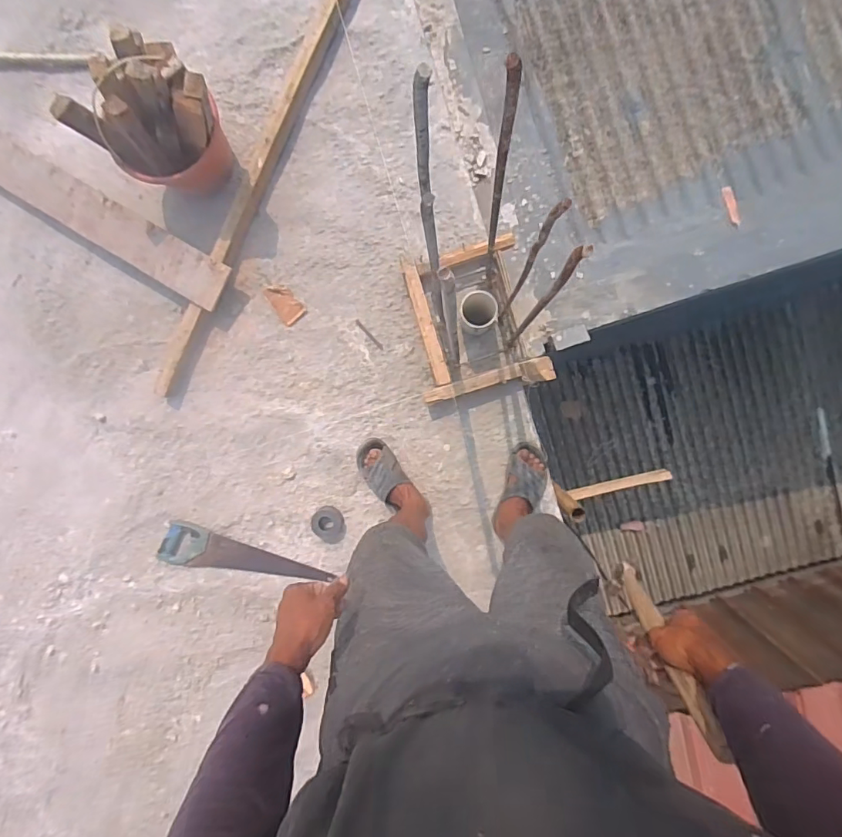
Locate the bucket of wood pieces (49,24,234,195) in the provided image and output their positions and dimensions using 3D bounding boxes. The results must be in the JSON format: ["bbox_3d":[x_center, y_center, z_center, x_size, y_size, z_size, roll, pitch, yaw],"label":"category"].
[{"bbox_3d":[-0.612,-0.698,1.160,0.250,0.295,0.259,0,94,2],"label":"bucket of wood pieces"}]

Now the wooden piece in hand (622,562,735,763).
[{"bbox_3d":[0.336,0.305,0.684,0.026,0.344,0.028,42,106,-6],"label":"wooden piece in hand"}]

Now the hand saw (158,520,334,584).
[{"bbox_3d":[-0.569,0.446,1.567,0.513,0.033,0.142,14,98,-4],"label":"hand saw"}]

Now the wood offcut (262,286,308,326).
[{"bbox_3d":[-0.393,-0.333,1.406,0.069,0.020,0.129,-41,91,4],"label":"wood offcut"}]

